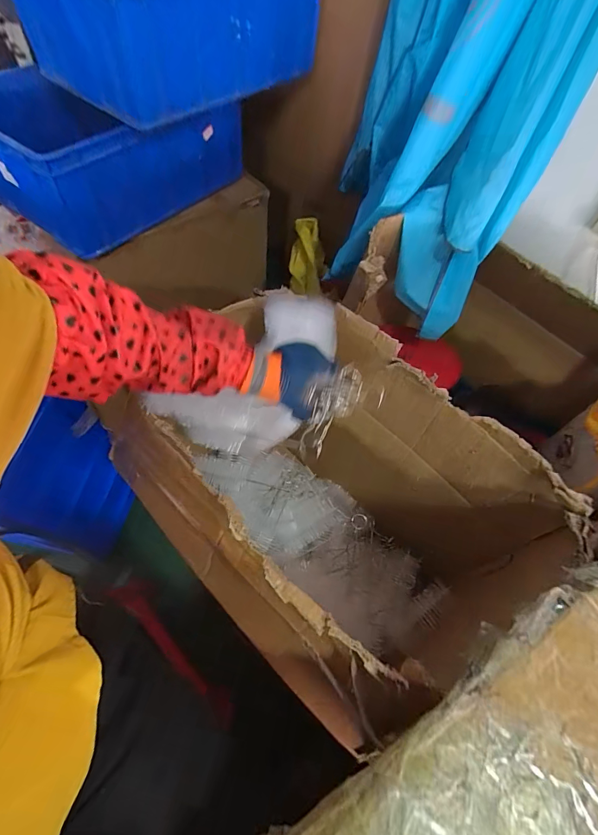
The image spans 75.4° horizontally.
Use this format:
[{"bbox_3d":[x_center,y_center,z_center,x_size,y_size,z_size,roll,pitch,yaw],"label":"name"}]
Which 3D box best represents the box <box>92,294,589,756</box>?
[{"bbox_3d":[0.038,0.150,0.671,0.615,0.406,0.427,39,64,20],"label":"box"}]

